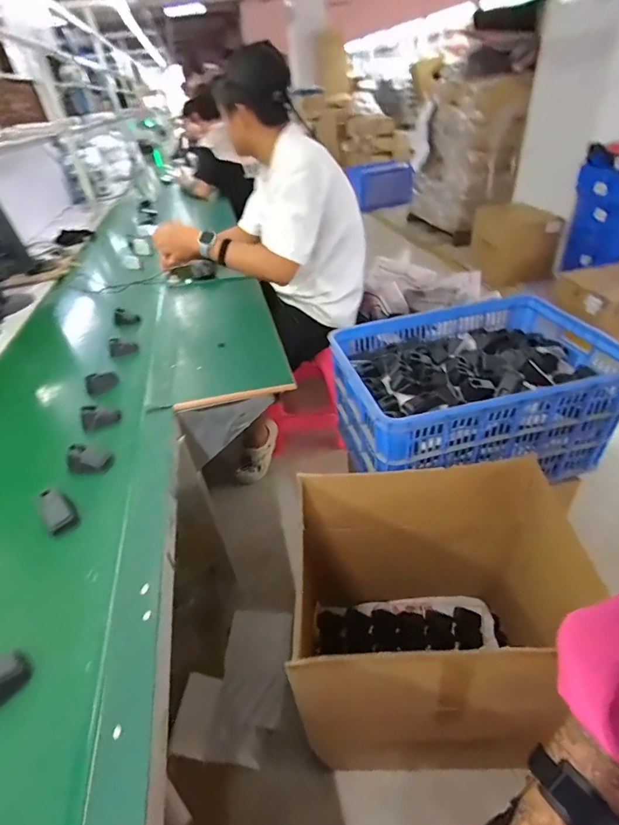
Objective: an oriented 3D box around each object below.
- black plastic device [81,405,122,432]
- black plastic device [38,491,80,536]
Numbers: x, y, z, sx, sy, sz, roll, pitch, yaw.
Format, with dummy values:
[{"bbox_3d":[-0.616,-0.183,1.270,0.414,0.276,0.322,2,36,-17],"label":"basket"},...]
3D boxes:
[{"bbox_3d":[-0.395,0.008,0.781,0.071,0.038,0.044,-26,42,-22],"label":"black plastic device"},{"bbox_3d":[-0.370,0.146,0.605,0.047,0.047,0.047,-34,46,-29],"label":"black plastic device"}]

